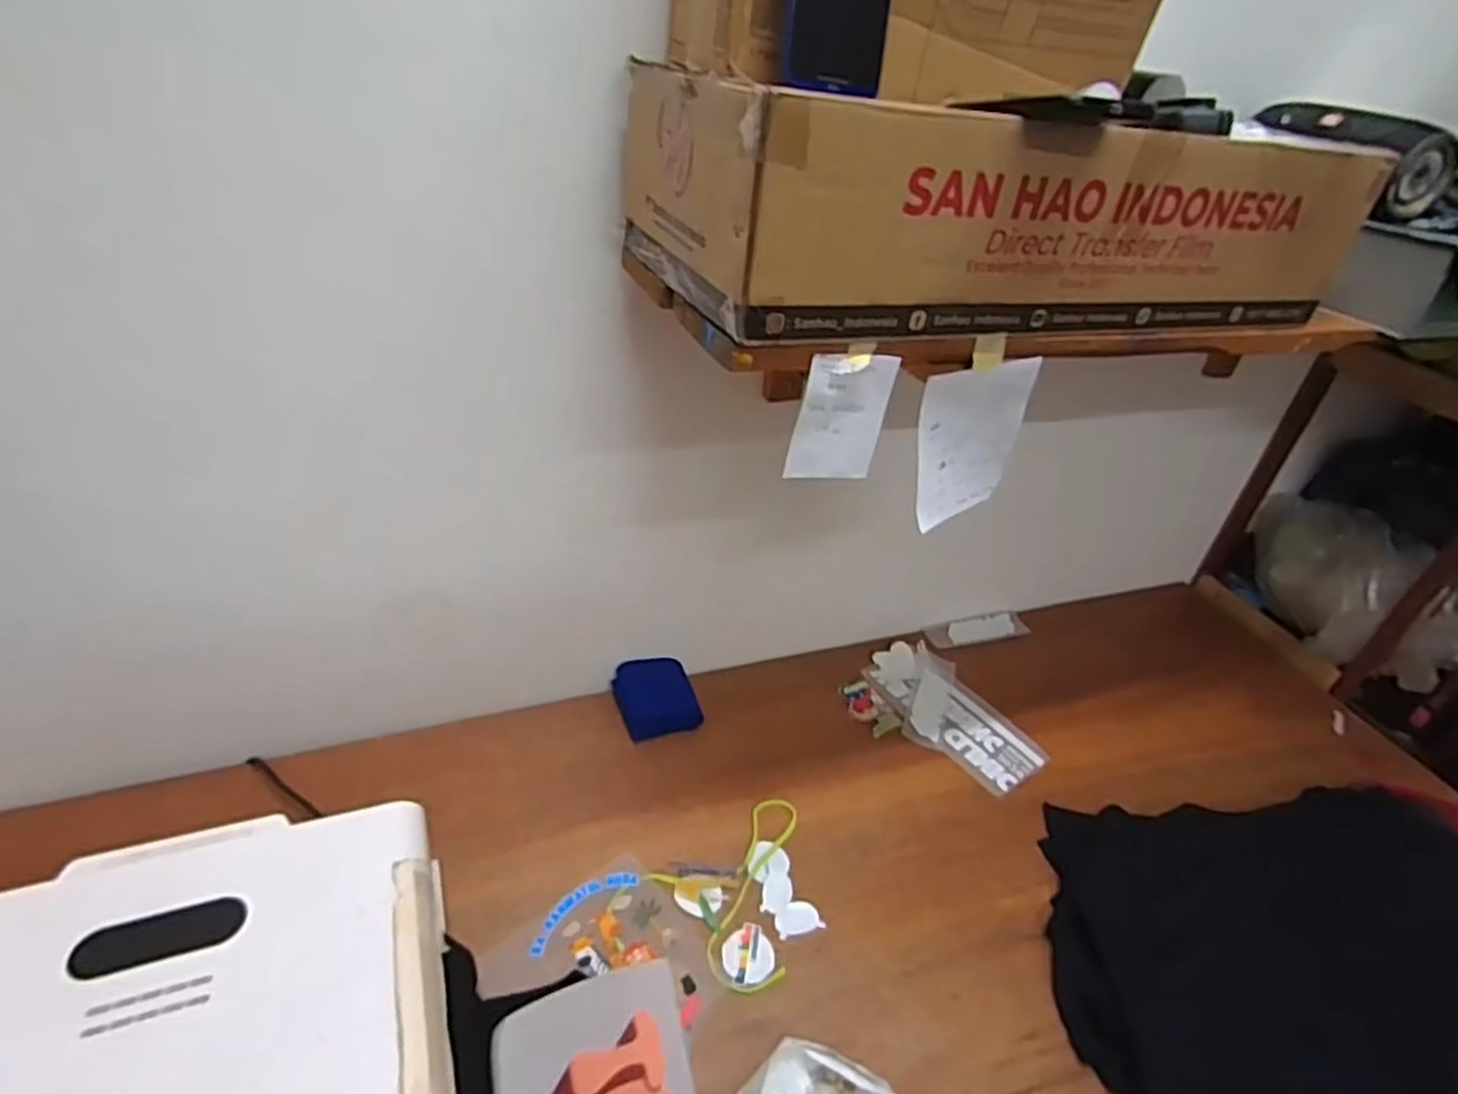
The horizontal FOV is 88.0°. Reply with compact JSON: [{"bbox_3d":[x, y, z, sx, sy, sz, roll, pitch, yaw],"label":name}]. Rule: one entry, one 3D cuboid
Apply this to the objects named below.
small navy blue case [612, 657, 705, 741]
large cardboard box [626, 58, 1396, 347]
[{"bbox_3d":[-0.106,0.219,1.115,0.111,0.041,0.117,-10,38,-21],"label":"small navy blue case"},{"bbox_3d":[0.243,-0.316,0.688,0.611,0.148,0.272,-7,38,-22],"label":"large cardboard box"}]

